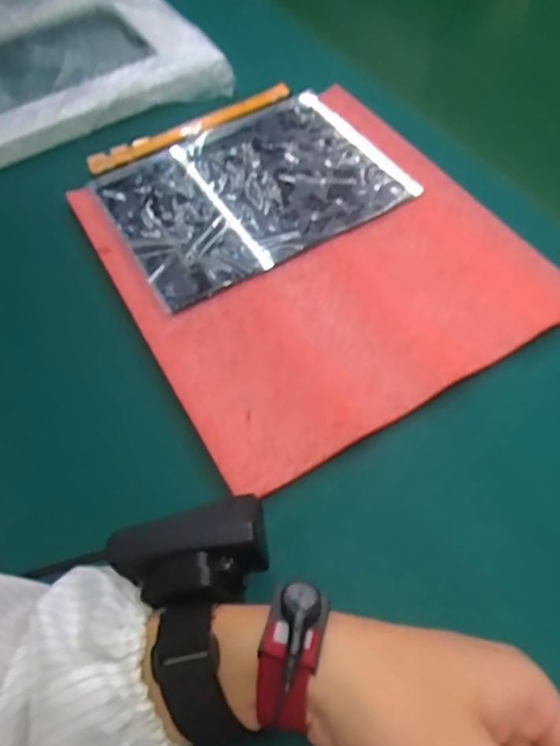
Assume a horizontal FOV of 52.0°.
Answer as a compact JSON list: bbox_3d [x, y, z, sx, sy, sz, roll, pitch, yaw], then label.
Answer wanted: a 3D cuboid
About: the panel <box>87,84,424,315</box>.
[{"bbox_3d":[-0.036,-0.170,0.491,0.225,0.008,0.222,-29,58,-14],"label":"panel"}]

